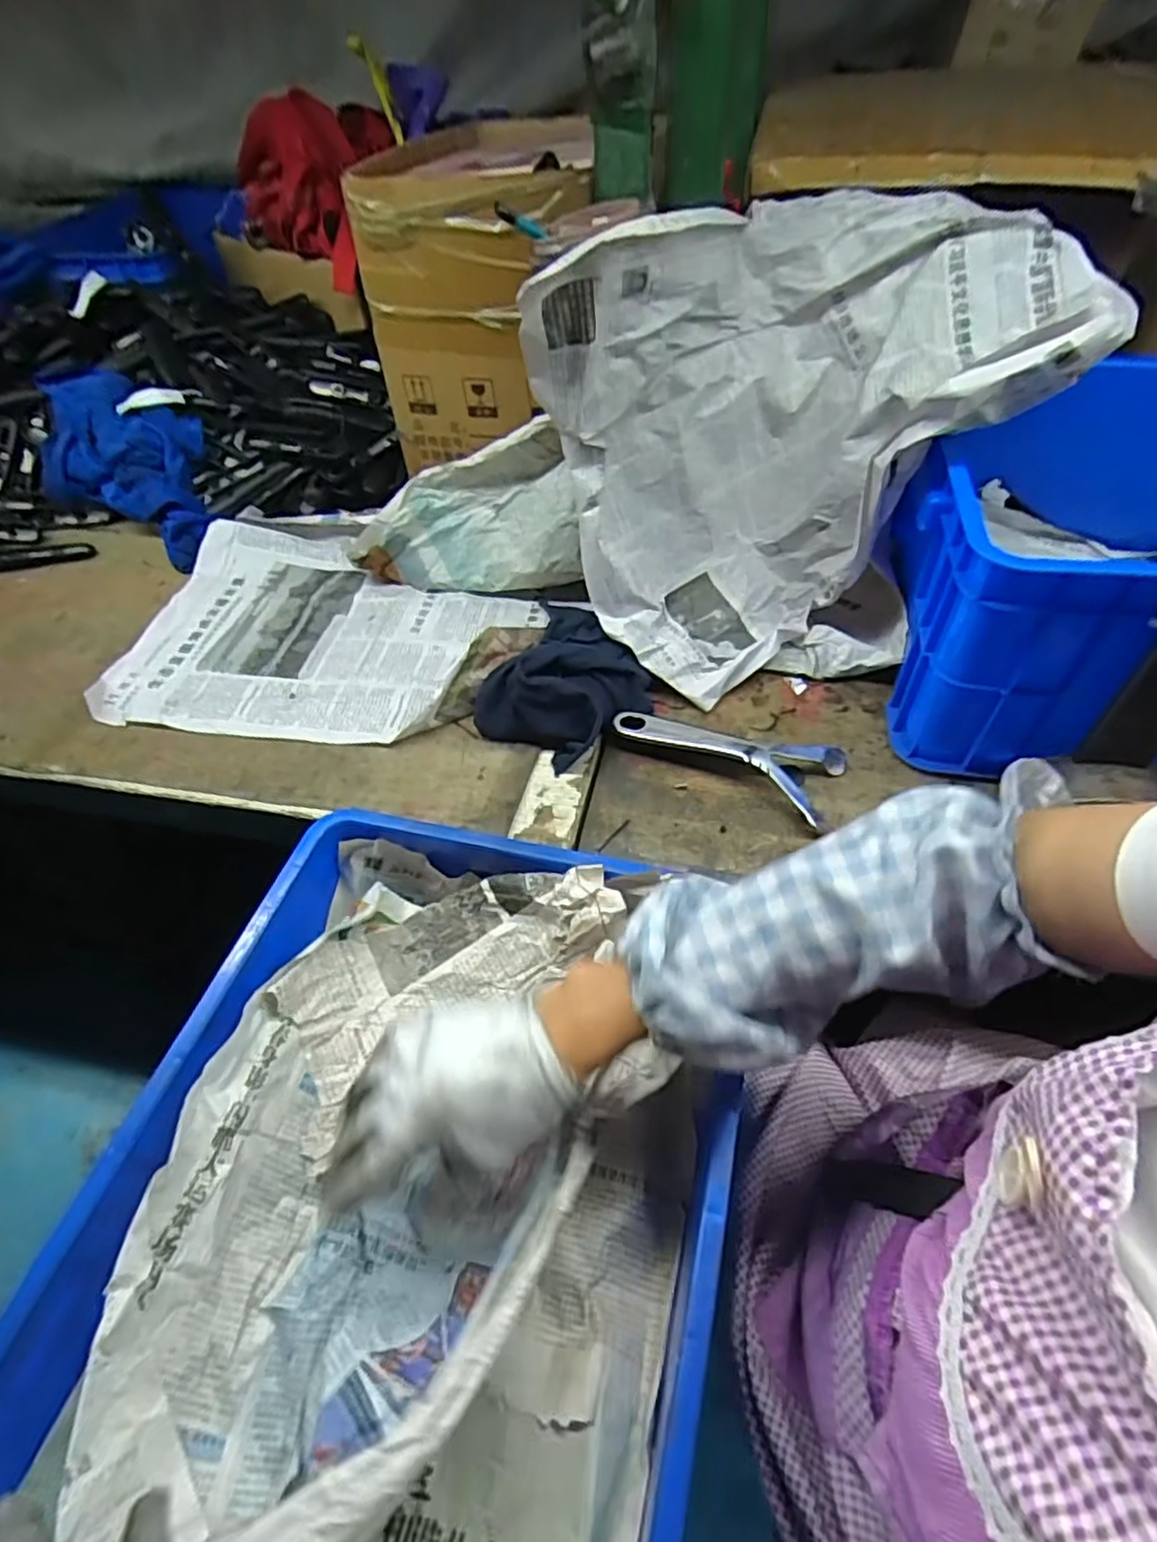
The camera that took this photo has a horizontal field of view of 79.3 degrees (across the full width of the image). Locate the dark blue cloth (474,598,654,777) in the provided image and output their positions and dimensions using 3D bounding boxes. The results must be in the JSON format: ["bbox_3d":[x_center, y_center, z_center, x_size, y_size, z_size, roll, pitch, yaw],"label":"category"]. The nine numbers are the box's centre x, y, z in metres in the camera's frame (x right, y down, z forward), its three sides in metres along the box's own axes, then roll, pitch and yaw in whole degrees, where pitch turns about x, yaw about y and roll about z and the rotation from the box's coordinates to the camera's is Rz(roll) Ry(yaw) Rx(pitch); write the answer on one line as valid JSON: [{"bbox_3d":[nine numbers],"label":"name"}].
[{"bbox_3d":[-0.006,-0.104,0.658,0.156,0.064,0.197,19,54,19],"label":"dark blue cloth"}]

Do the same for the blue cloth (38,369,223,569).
[{"bbox_3d":[-0.604,-0.414,0.926,0.177,0.077,0.411,-38,71,-24],"label":"blue cloth"}]

